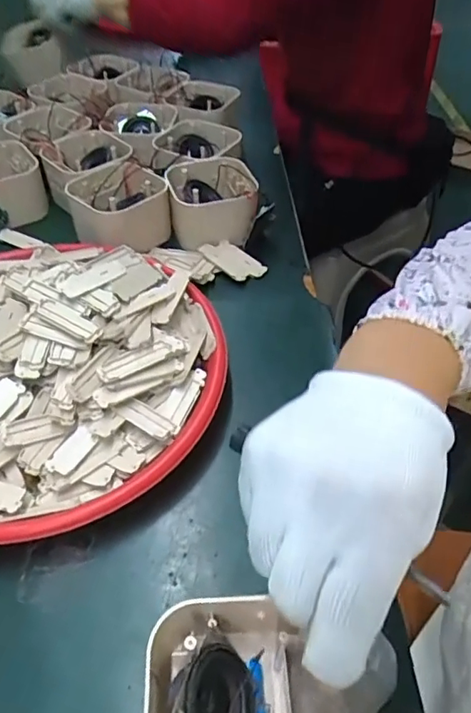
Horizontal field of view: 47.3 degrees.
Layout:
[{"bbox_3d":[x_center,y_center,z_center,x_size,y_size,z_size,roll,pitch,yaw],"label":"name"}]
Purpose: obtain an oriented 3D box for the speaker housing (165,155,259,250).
[{"bbox_3d":[-0.024,-0.167,0.581,0.094,0.059,0.092,4,48,4],"label":"speaker housing"}]

